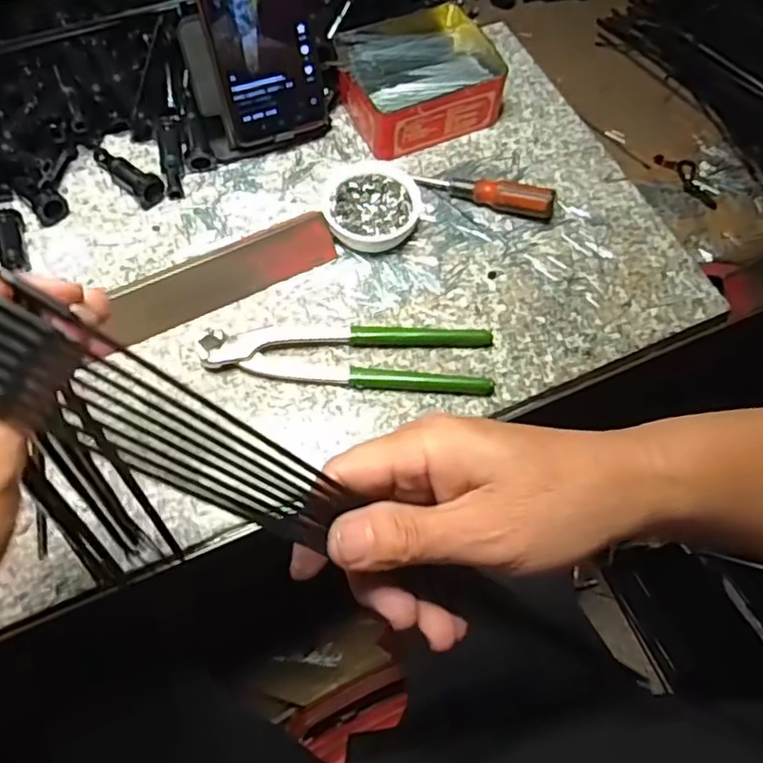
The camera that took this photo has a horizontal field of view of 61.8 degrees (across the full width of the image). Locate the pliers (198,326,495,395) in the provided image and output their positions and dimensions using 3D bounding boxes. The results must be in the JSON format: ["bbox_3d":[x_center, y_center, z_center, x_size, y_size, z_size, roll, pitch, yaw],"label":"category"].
[{"bbox_3d":[-0.024,-0.019,0.441,0.197,0.015,0.048,2,65,-1],"label":"pliers"}]

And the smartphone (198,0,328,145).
[{"bbox_3d":[-0.088,-0.261,0.459,0.077,0.165,0.007,-21,42,-11],"label":"smartphone"}]

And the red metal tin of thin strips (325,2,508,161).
[{"bbox_3d":[0.033,-0.256,0.539,0.137,0.047,0.111,-23,68,-12],"label":"red metal tin of thin strips"}]

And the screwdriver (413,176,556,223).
[{"bbox_3d":[0.081,-0.148,0.500,0.108,0.026,0.017,17,65,6],"label":"screwdriver"}]

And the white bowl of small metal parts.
[{"bbox_3d":[-0.010,-0.134,0.490,0.072,0.025,0.076,1,65,-2],"label":"white bowl of small metal parts"}]

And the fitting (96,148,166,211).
[{"bbox_3d":[-0.200,-0.164,0.499,0.071,0.025,0.021,39,69,15],"label":"fitting"}]

